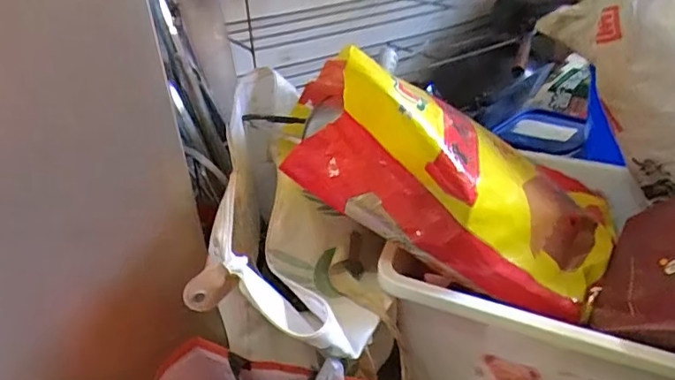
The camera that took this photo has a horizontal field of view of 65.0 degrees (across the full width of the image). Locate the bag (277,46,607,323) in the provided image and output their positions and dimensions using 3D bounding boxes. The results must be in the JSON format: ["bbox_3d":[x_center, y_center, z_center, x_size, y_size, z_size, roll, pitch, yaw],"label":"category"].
[{"bbox_3d":[0.142,0.010,0.606,0.384,0.155,0.137,29,30,-11],"label":"bag"}]

